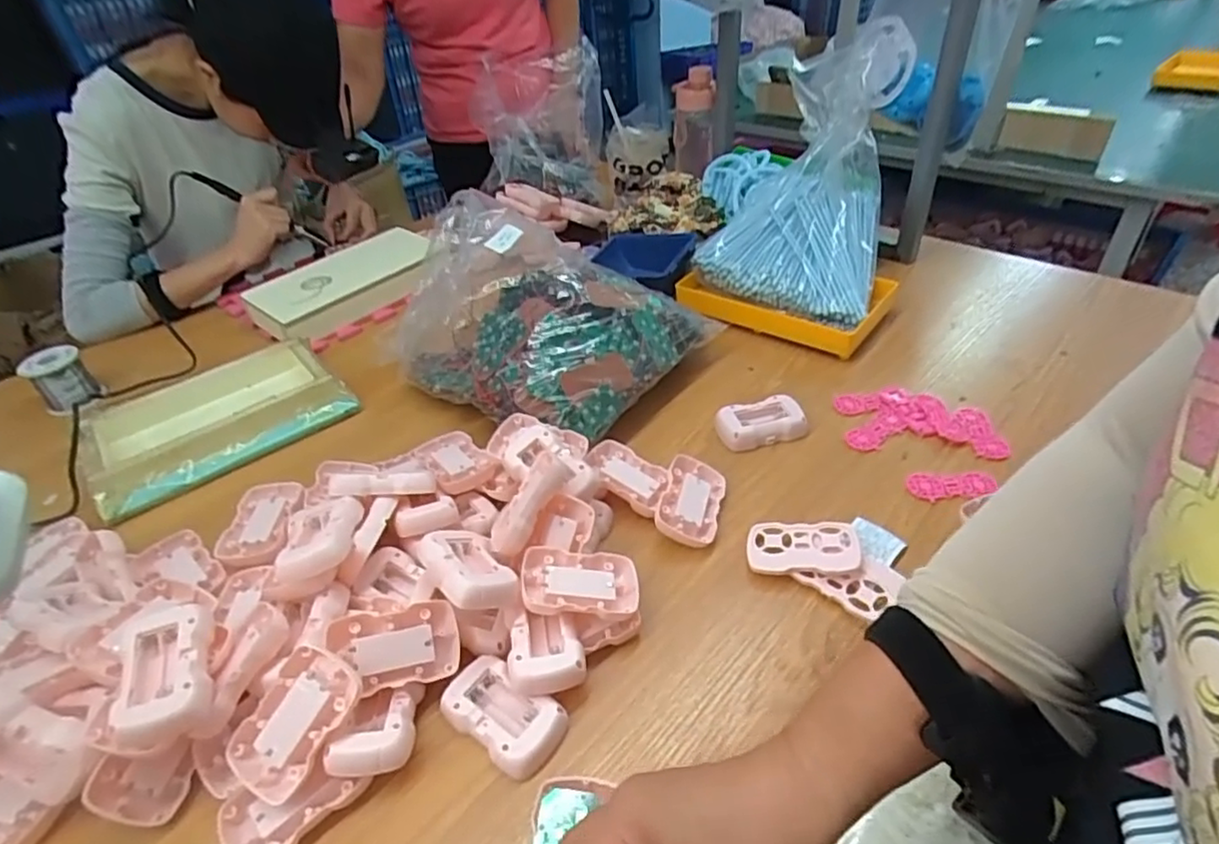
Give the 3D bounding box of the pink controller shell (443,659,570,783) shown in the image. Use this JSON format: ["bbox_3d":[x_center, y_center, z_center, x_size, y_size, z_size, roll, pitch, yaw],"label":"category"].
[{"bbox_3d":[-0.077,0.204,0.453,0.088,0.018,0.051,23,46,30],"label":"pink controller shell"}]

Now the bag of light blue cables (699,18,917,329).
[{"bbox_3d":[0.286,-0.340,0.897,0.259,0.104,0.422,20,86,24],"label":"bag of light blue cables"}]

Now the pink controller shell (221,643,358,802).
[{"bbox_3d":[-0.208,0.198,0.421,0.055,0.012,0.089,31,78,11],"label":"pink controller shell"}]

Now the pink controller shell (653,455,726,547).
[{"bbox_3d":[0.075,0.073,0.591,0.056,0.017,0.092,26,42,1],"label":"pink controller shell"}]

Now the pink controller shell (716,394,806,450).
[{"bbox_3d":[0.161,0.001,0.681,0.086,0.025,0.050,-10,39,-7],"label":"pink controller shell"}]

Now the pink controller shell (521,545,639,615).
[{"bbox_3d":[-0.023,0.127,0.503,0.091,0.015,0.056,9,37,-12],"label":"pink controller shell"}]

